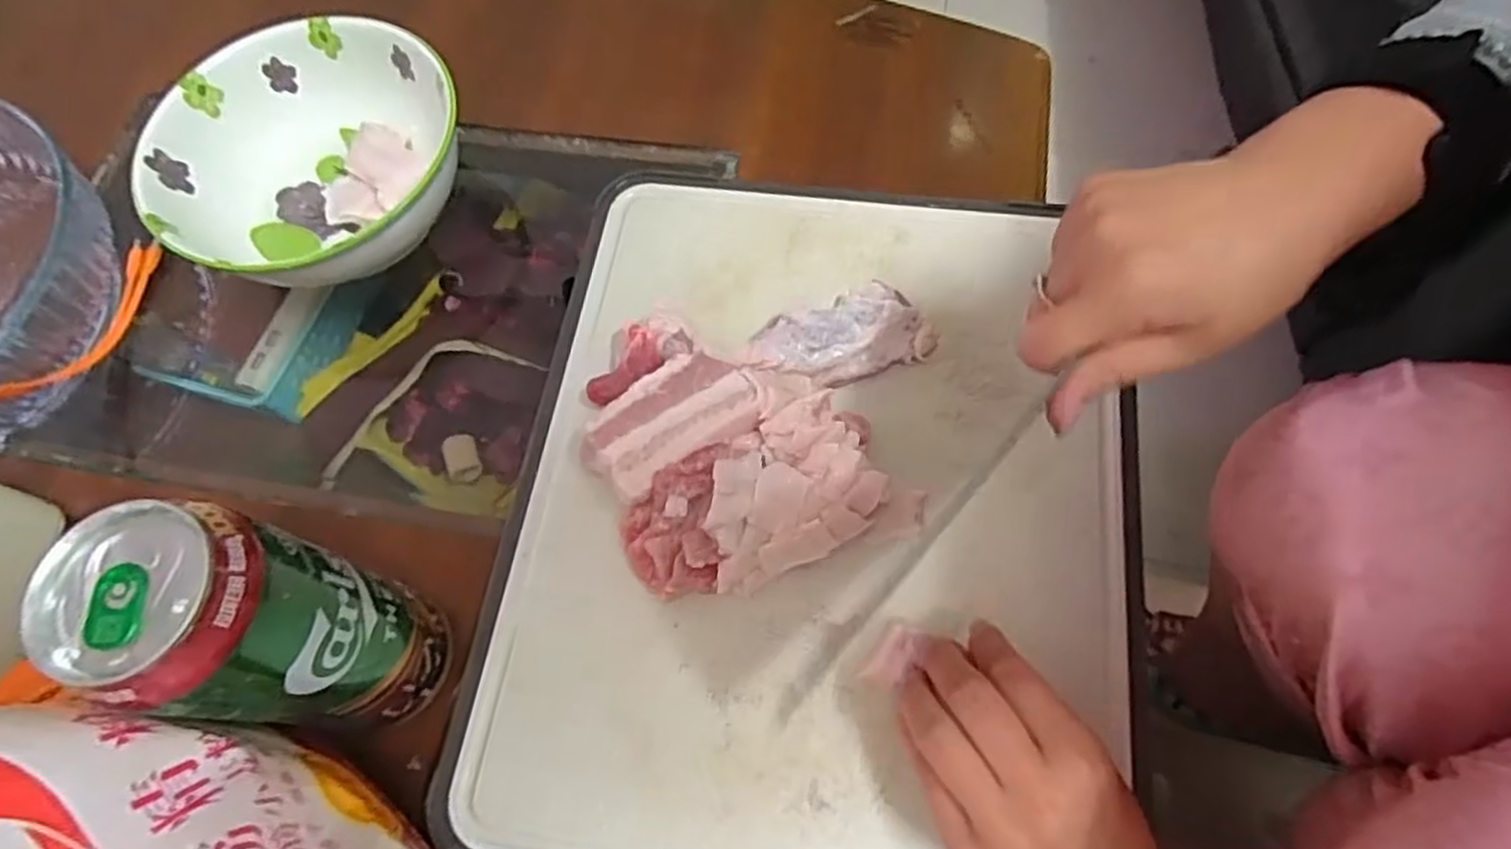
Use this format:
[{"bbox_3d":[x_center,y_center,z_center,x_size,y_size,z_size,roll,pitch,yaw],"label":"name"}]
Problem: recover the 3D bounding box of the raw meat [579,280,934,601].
[{"bbox_3d":[0.009,0.003,0.372,0.174,0.034,0.149,-10,66,-1],"label":"raw meat"}]

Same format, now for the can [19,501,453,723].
[{"bbox_3d":[-0.177,0.077,0.289,0.058,0.147,0.060,-1,66,3],"label":"can"}]

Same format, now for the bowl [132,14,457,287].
[{"bbox_3d":[-0.257,-0.152,0.451,0.165,0.056,0.169,-1,66,3],"label":"bowl"}]

